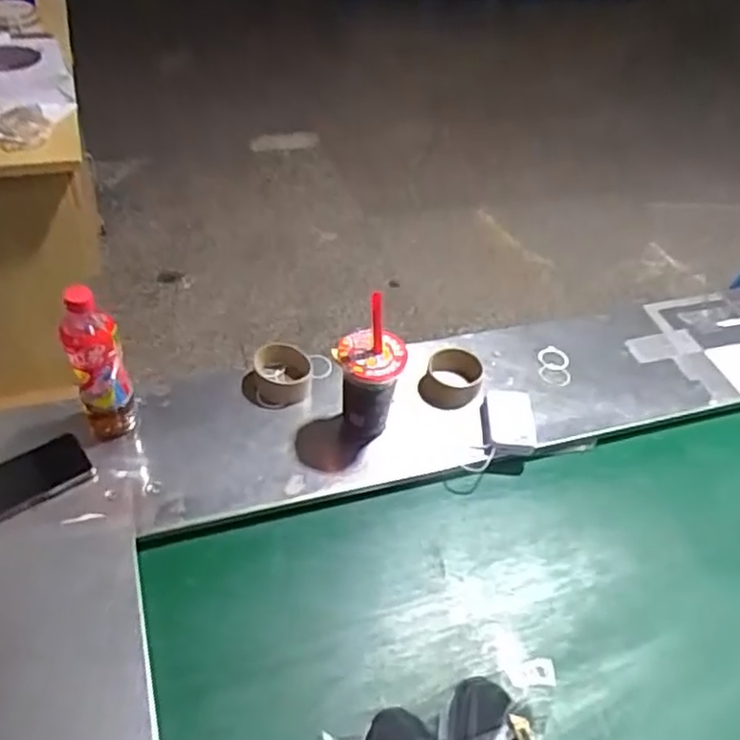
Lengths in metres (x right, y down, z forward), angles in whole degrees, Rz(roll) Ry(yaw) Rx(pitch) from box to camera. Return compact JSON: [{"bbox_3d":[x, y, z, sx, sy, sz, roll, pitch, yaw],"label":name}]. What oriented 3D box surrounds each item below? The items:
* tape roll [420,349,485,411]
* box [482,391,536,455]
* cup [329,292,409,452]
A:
[{"bbox_3d":[0.120,0.011,1.011,0.085,0.045,0.091,3,43,-3],"label":"tape roll"},{"bbox_3d":[0.197,0.072,0.974,0.076,0.022,0.111,6,43,0],"label":"box"},{"bbox_3d":[-0.002,0.009,0.889,0.087,0.194,0.076,13,44,8],"label":"cup"}]

